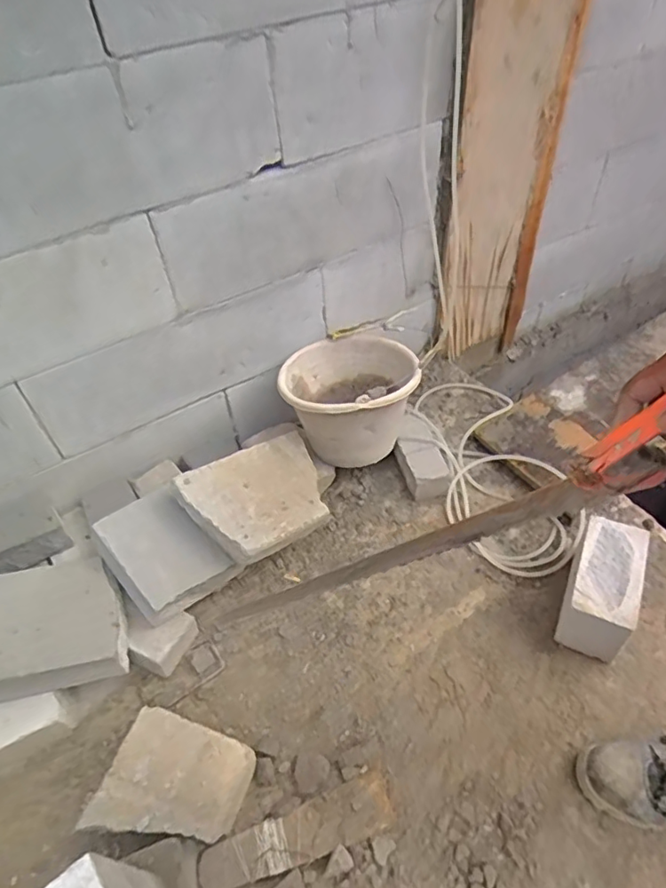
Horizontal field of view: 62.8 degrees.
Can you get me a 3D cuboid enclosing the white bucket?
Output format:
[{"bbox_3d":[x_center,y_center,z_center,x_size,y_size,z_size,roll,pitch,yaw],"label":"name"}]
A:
[{"bbox_3d":[0.040,-0.109,1.192,0.262,0.194,0.274,-2,48,2],"label":"white bucket"}]

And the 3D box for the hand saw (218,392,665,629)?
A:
[{"bbox_3d":[0.118,0.079,0.503,0.534,0.099,0.023,-26,45,19],"label":"hand saw"}]

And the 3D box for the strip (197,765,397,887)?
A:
[{"bbox_3d":[-0.050,0.579,0.806,0.290,0.028,0.072,-19,49,-12],"label":"strip"}]

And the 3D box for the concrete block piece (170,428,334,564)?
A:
[{"bbox_3d":[-0.141,0.107,1.068,0.287,0.064,0.208,-23,71,-36],"label":"concrete block piece"}]

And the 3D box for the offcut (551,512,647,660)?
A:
[{"bbox_3d":[0.483,0.259,0.981,0.099,0.147,0.206,18,52,19],"label":"offcut"}]

